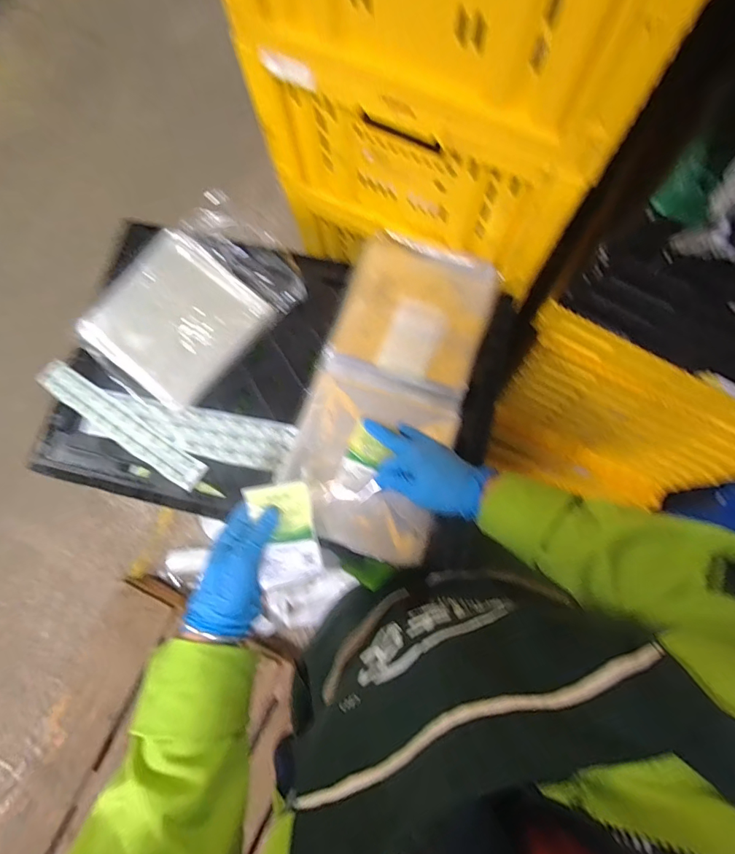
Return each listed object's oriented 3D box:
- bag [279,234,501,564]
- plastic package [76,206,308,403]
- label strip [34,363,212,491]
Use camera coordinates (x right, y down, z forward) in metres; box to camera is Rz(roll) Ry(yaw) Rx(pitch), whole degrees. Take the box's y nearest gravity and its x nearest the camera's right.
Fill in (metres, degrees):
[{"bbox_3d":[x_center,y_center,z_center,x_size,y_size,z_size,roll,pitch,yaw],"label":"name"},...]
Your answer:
[{"bbox_3d":[0.026,-0.049,0.588,0.200,0.029,0.413,17,81,5],"label":"bag"},{"bbox_3d":[-0.250,-0.175,0.628,0.212,0.024,0.278,42,83,8],"label":"plastic package"},{"bbox_3d":[-0.344,-0.009,0.608,0.283,0.004,0.043,34,82,7],"label":"label strip"}]

